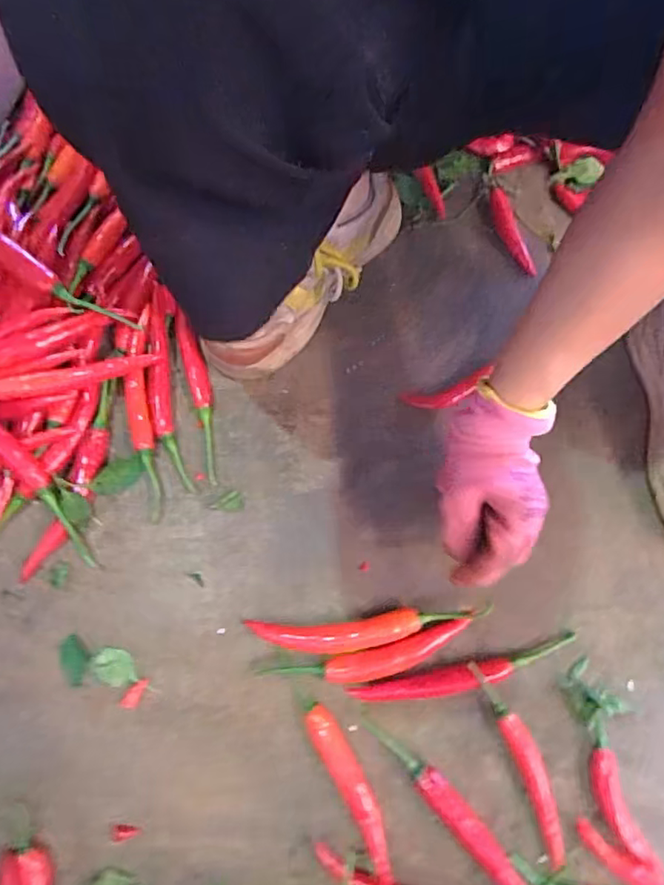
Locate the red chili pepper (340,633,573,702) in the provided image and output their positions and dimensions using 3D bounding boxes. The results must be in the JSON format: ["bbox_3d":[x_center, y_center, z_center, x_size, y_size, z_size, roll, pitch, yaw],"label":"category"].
[{"bbox_3d":[0.103,0.174,0.439,0.182,0.029,0.019,-11,74,-5],"label":"red chili pepper"}]

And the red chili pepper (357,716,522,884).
[{"bbox_3d":[0.088,0.265,0.417,0.020,0.015,0.174,-41,78,-13],"label":"red chili pepper"}]

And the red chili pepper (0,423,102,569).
[{"bbox_3d":[-0.242,0.016,0.448,0.023,0.025,0.193,-40,98,-13],"label":"red chili pepper"}]

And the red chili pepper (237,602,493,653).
[{"bbox_3d":[0.029,0.145,0.448,0.184,0.016,0.027,-4,73,-3],"label":"red chili pepper"}]

